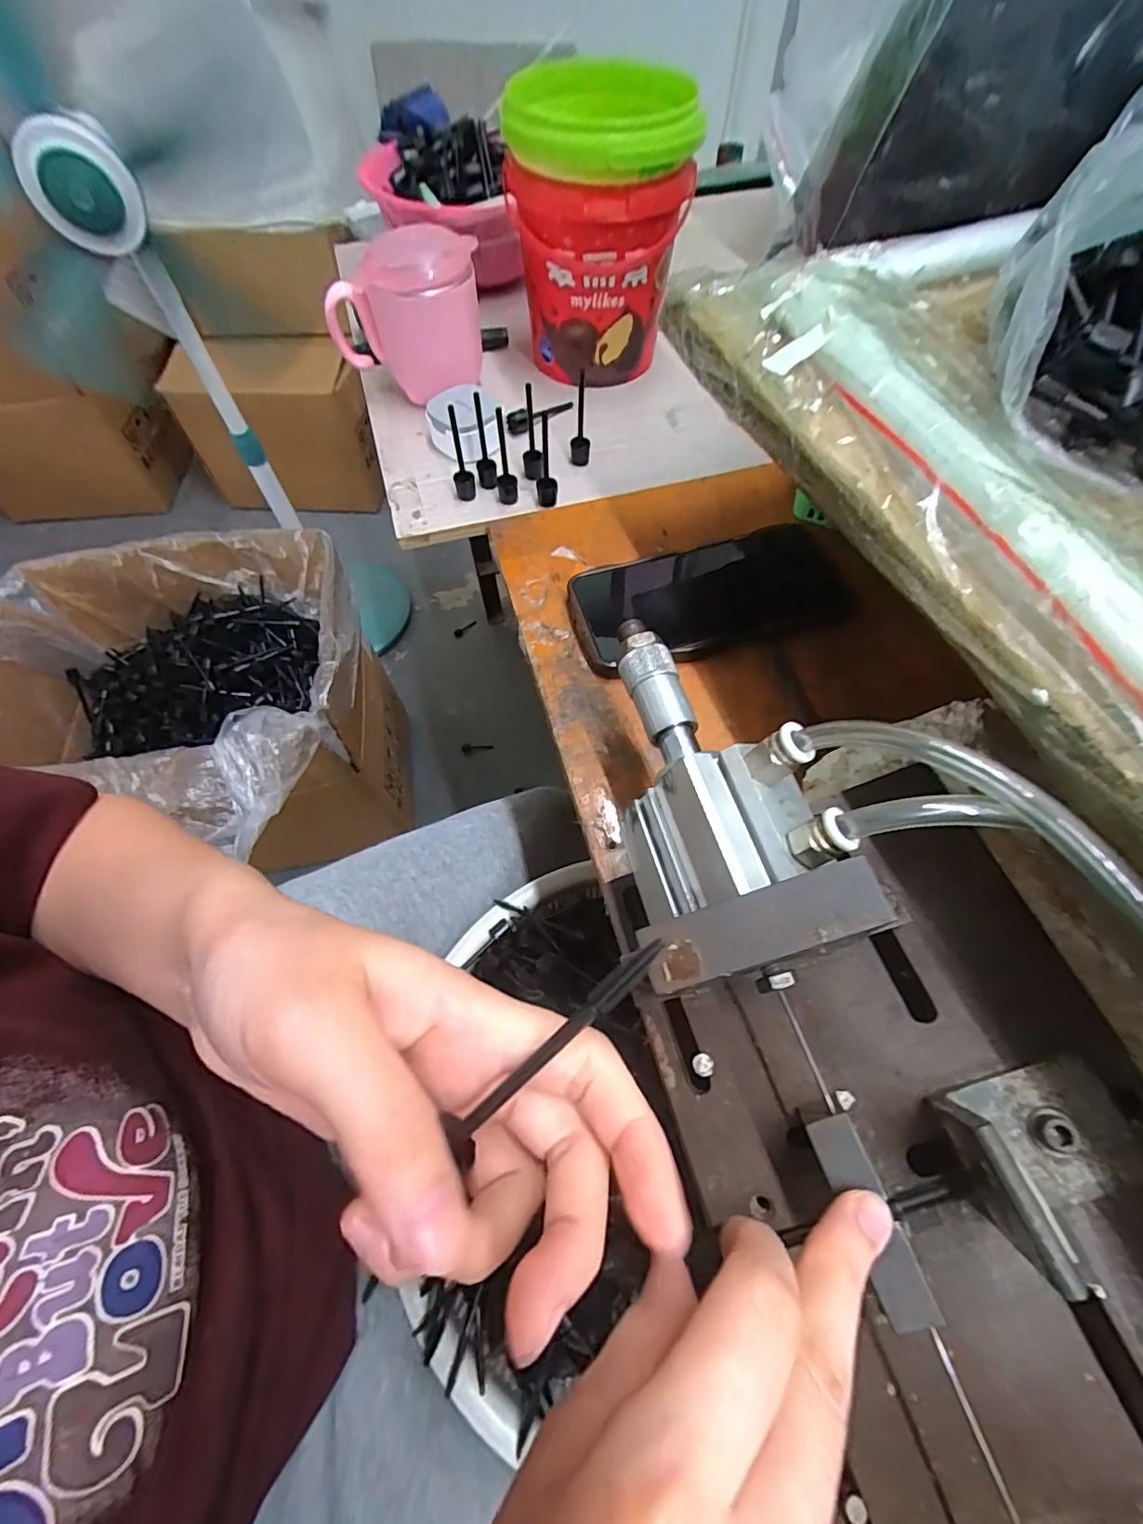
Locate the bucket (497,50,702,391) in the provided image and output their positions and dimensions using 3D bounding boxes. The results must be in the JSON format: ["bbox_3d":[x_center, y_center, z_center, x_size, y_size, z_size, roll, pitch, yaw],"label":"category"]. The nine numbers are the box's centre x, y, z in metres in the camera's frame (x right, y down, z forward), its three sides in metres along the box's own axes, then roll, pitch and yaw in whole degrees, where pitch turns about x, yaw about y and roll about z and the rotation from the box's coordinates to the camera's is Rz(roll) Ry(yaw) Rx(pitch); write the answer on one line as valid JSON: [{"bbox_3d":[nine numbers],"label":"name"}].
[{"bbox_3d":[0.019,-0.410,0.427,0.128,0.159,0.146,-3,62,-1],"label":"bucket"}]

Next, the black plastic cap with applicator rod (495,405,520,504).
[{"bbox_3d":[-0.047,-0.211,0.378,0.014,0.061,0.017,-7,62,-3],"label":"black plastic cap with applicator rod"}]

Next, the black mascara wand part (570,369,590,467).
[{"bbox_3d":[0.006,-0.250,0.397,0.015,0.062,0.014,2,62,1],"label":"black mascara wand part"}]

